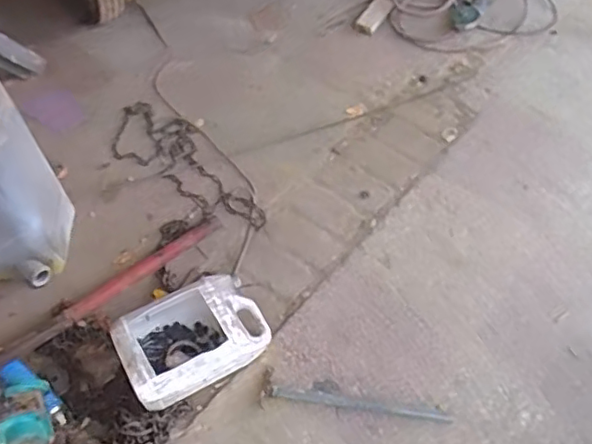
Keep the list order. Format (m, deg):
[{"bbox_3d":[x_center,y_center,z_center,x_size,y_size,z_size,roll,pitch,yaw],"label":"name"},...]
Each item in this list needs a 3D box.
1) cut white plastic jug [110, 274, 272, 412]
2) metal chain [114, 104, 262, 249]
[{"bbox_3d":[-0.253,0.281,1.487,0.335,0.159,0.246,-24,57,-12],"label":"cut white plastic jug"},{"bbox_3d":[-0.389,-0.162,1.908,0.282,0.026,0.699,-30,59,-16],"label":"metal chain"}]

